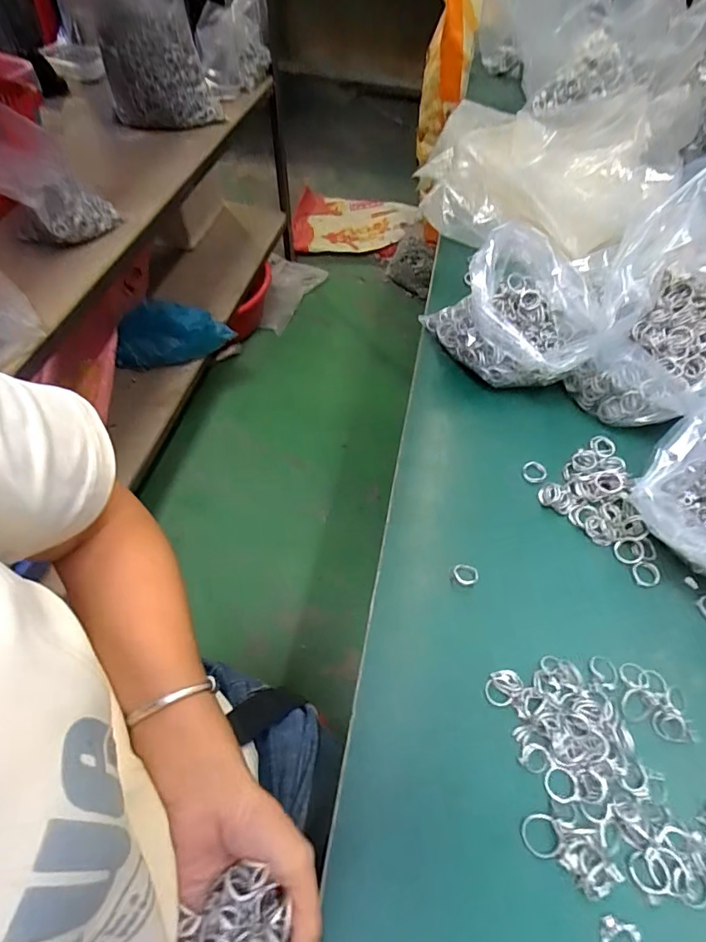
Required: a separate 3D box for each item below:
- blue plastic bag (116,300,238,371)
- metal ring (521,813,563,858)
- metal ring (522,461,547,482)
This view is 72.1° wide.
[{"bbox_3d":[-0.446,-0.329,1.200,0.291,0.121,0.118,-6,57,-7],"label":"blue plastic bag"},{"bbox_3d":[0.118,0.229,0.304,0.022,0.006,0.023,1,56,-2],"label":"metal ring"},{"bbox_3d":[0.174,0.000,0.464,0.022,0.005,0.022,1,56,-2],"label":"metal ring"}]

